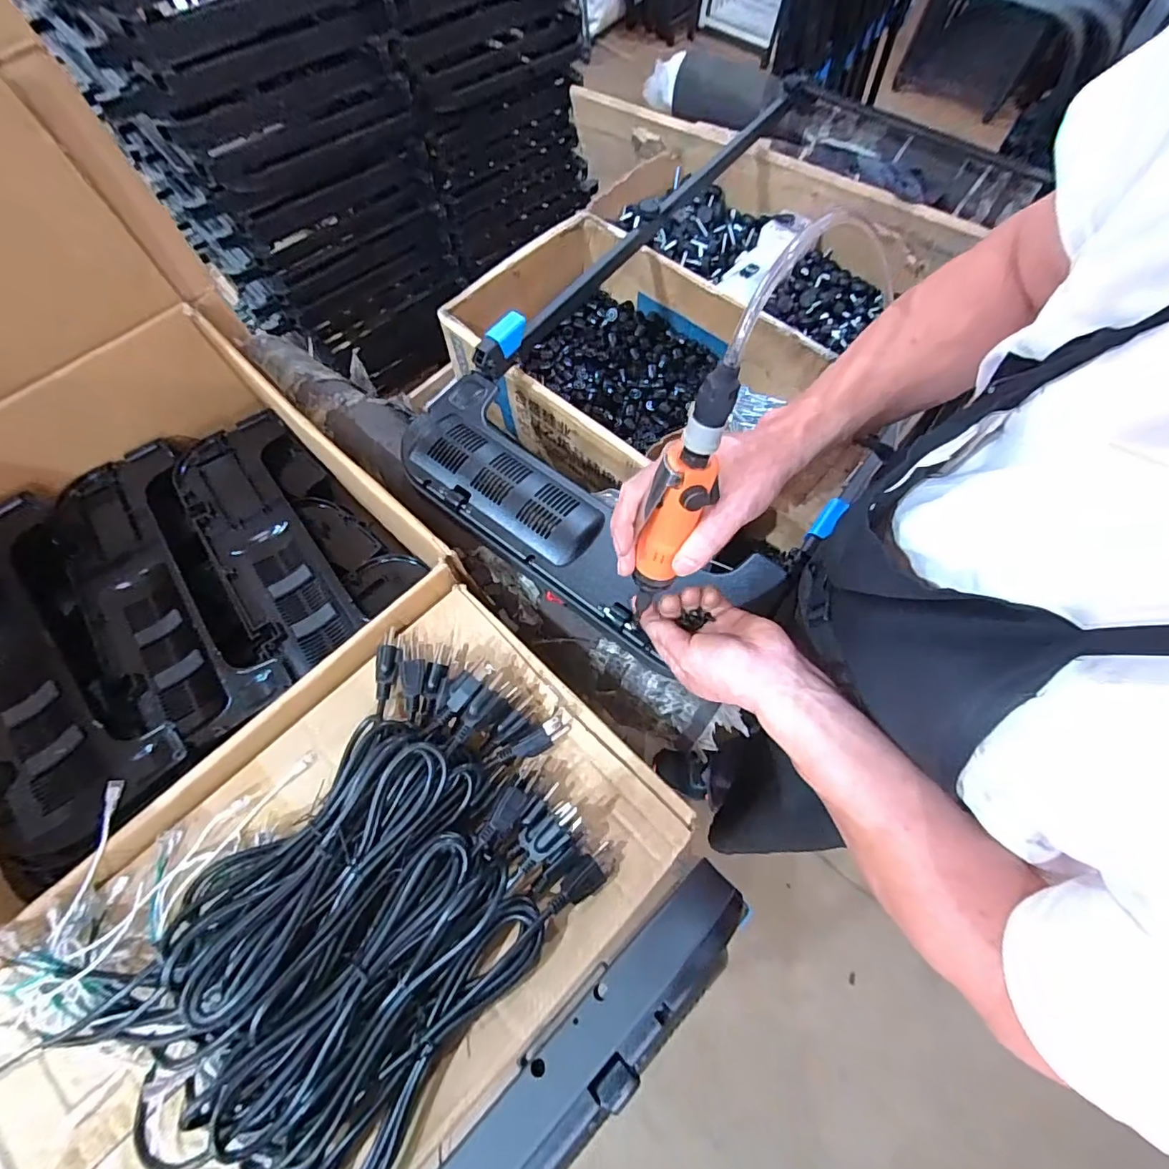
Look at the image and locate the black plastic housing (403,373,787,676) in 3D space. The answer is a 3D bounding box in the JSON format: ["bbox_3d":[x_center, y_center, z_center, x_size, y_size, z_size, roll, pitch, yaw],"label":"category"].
[{"bbox_3d":[-0.015,-0.079,0.606,0.467,0.058,0.165,35,72,12],"label":"black plastic housing"}]

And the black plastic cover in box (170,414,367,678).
[{"bbox_3d":[-0.444,-0.068,0.727,0.147,0.034,0.429,-28,70,-10],"label":"black plastic cover in box"}]

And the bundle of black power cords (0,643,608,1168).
[{"bbox_3d":[-0.217,0.255,0.435,0.337,0.061,0.445,38,73,15],"label":"bundle of black power cords"}]

